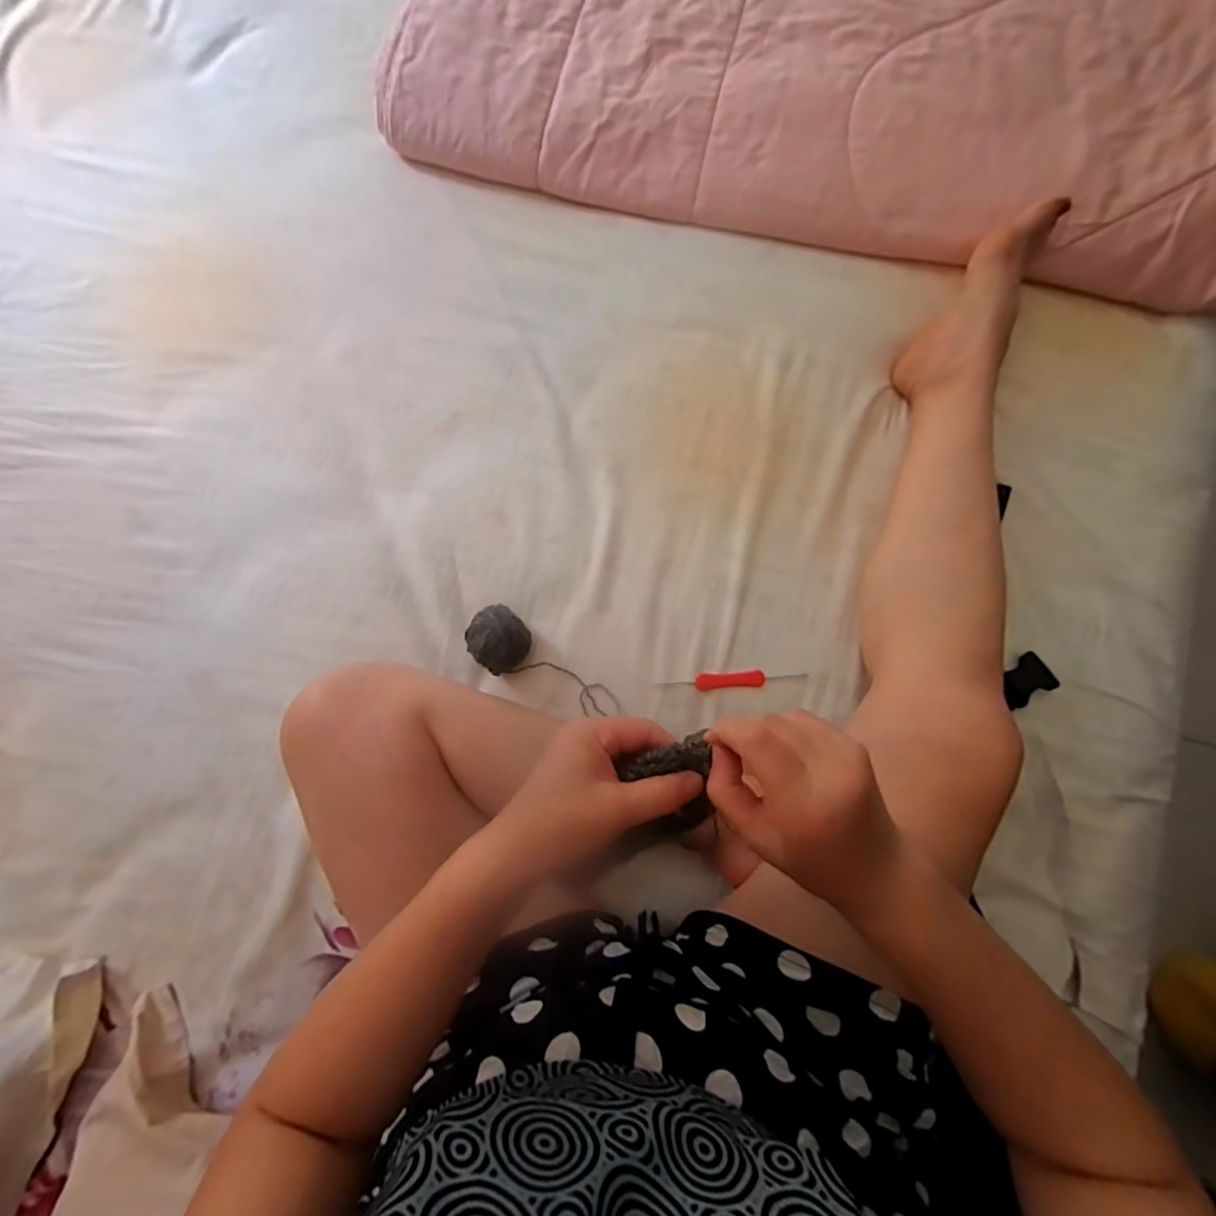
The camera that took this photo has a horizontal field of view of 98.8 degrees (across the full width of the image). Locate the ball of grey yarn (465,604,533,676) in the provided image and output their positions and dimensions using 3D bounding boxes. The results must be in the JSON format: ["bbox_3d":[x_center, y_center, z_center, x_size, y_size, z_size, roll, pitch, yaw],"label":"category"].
[{"bbox_3d":[-0.105,0.030,0.501,0.058,0.045,0.055,0,80,0],"label":"ball of grey yarn"}]

